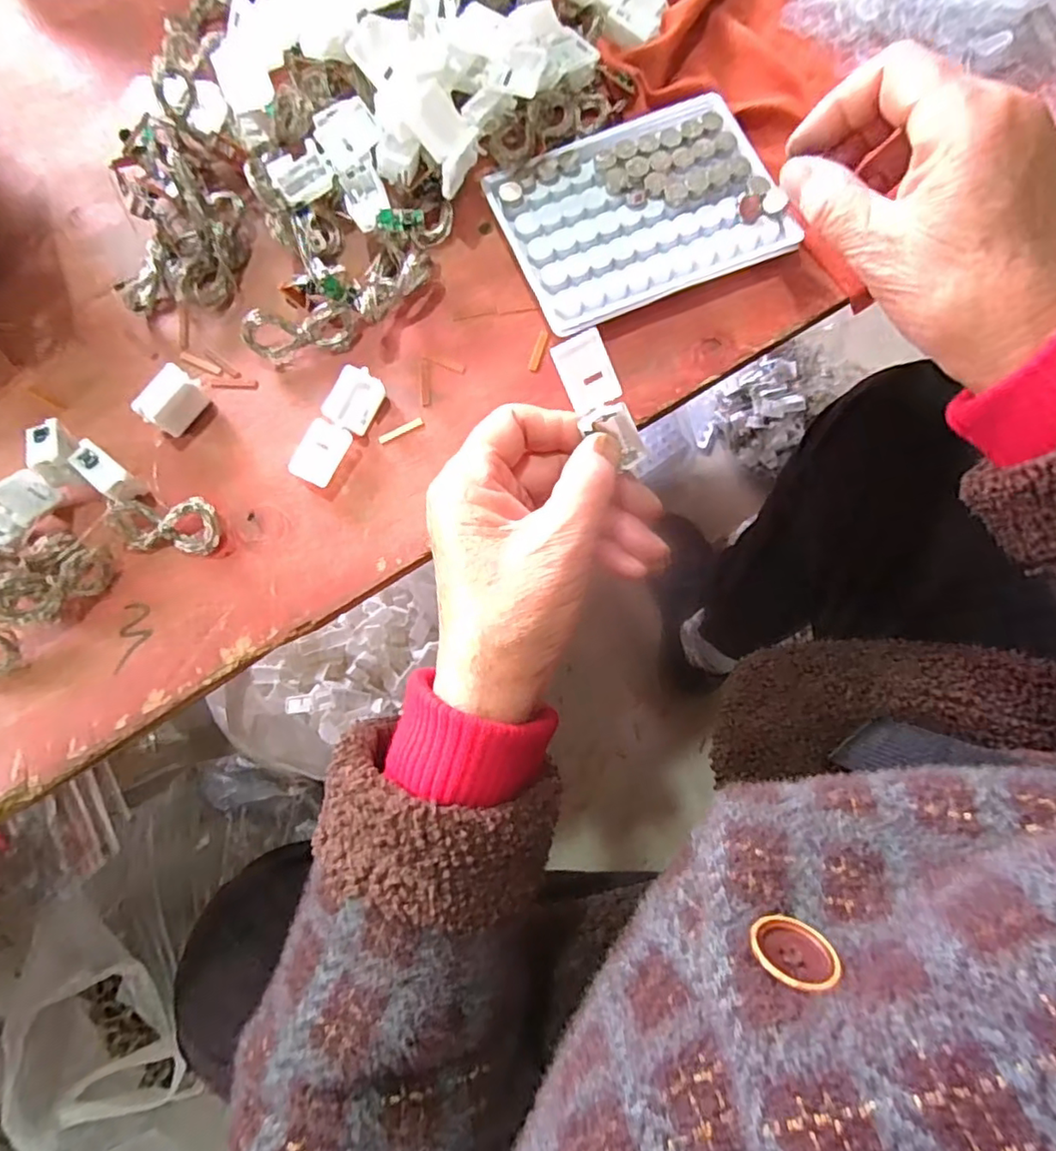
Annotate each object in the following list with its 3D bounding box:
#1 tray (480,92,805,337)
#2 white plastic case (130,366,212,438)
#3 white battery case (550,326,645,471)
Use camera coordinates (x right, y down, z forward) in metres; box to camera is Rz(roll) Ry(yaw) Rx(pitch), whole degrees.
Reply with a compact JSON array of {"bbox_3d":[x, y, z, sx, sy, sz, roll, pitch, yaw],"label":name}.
[{"bbox_3d":[0.054,-0.177,0.298,0.127,0.011,0.093,-23,80,-3],"label":"tray"},{"bbox_3d":[-0.160,-0.078,0.278,0.014,0.023,0.028,38,82,7],"label":"white plastic case"},{"bbox_3d":[0.030,-0.068,0.239,0.021,0.005,0.055,-38,112,-6],"label":"white battery case"}]

